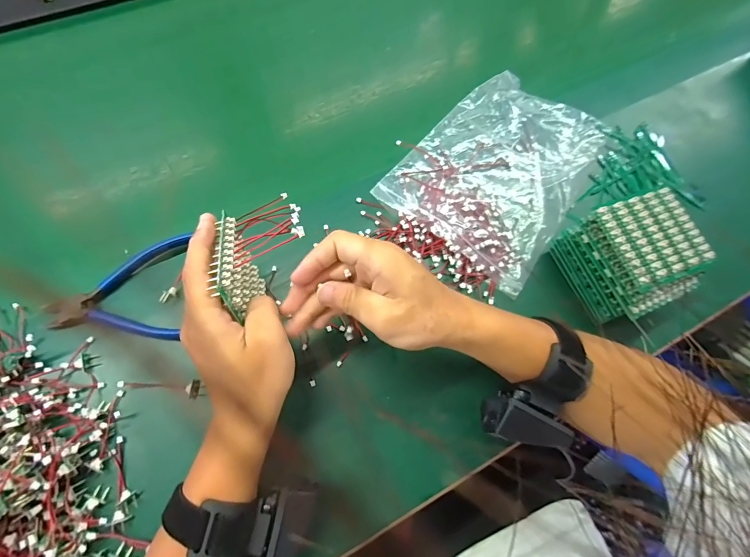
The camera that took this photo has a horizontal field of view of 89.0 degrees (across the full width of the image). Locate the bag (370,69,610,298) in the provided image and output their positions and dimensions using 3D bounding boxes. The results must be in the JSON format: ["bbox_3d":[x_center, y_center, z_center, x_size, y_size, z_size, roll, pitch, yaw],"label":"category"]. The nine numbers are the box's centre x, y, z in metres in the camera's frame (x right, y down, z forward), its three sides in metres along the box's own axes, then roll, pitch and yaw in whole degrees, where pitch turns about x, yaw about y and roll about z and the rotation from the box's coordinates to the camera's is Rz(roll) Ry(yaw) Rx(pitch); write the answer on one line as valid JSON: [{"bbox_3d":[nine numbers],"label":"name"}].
[{"bbox_3d":[0.138,-0.124,0.412,0.165,0.023,0.236,34,71,11],"label":"bag"}]

